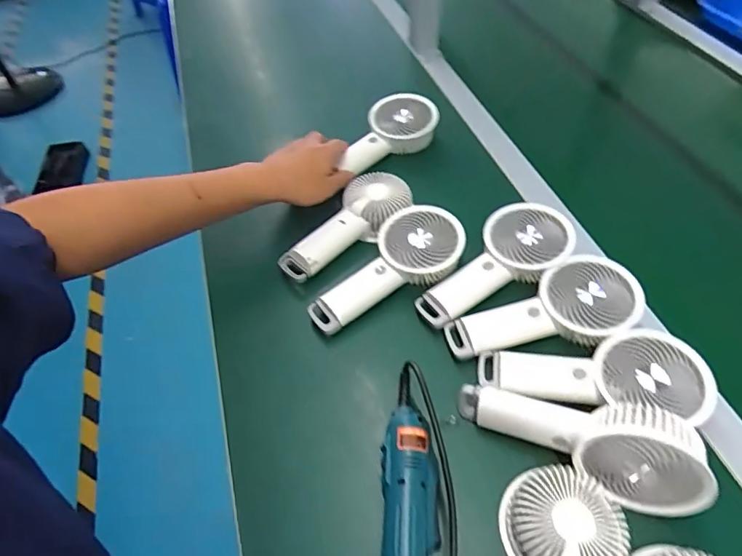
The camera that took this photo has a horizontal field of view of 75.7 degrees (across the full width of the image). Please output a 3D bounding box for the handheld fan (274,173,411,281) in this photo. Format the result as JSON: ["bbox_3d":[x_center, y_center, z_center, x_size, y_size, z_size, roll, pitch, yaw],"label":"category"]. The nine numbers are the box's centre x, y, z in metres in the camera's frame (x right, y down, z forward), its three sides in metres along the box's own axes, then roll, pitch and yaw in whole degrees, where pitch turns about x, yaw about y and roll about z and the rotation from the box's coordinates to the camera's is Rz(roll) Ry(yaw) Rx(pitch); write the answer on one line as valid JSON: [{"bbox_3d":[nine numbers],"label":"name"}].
[{"bbox_3d":[-0.023,-0.059,0.551,0.063,0.041,0.181,34,62,26],"label":"handheld fan"}]

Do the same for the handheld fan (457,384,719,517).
[{"bbox_3d":[0.163,0.123,0.376,0.183,0.075,0.055,16,55,16],"label":"handheld fan"}]

